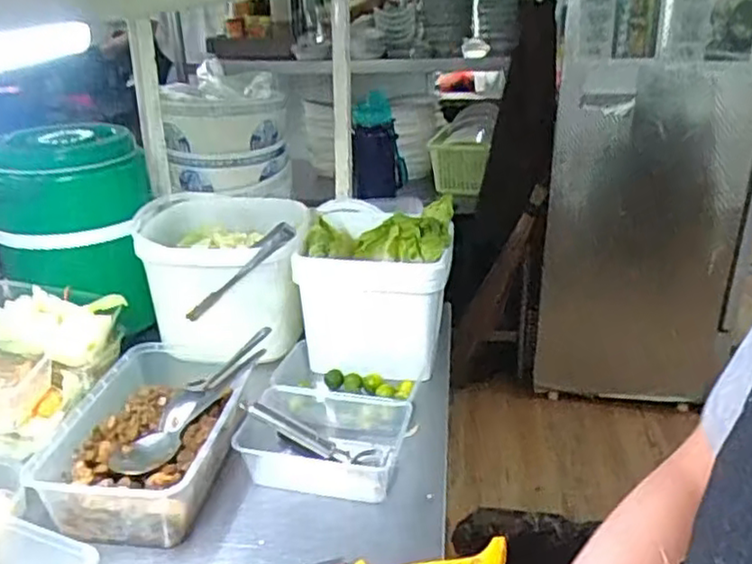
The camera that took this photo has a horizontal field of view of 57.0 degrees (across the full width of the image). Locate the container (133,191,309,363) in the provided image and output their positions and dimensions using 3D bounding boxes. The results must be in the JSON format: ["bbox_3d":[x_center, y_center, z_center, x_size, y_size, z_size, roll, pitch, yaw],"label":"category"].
[{"bbox_3d":[-0.205,-0.017,0.969,0.224,0.154,0.257,-5,24,-8],"label":"container"}]

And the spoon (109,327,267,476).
[{"bbox_3d":[-0.193,0.124,0.762,0.055,0.033,0.244,9,26,22],"label":"spoon"}]

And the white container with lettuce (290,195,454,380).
[{"bbox_3d":[0.008,-0.001,0.955,0.192,0.159,0.223,1,24,6],"label":"white container with lettuce"}]

